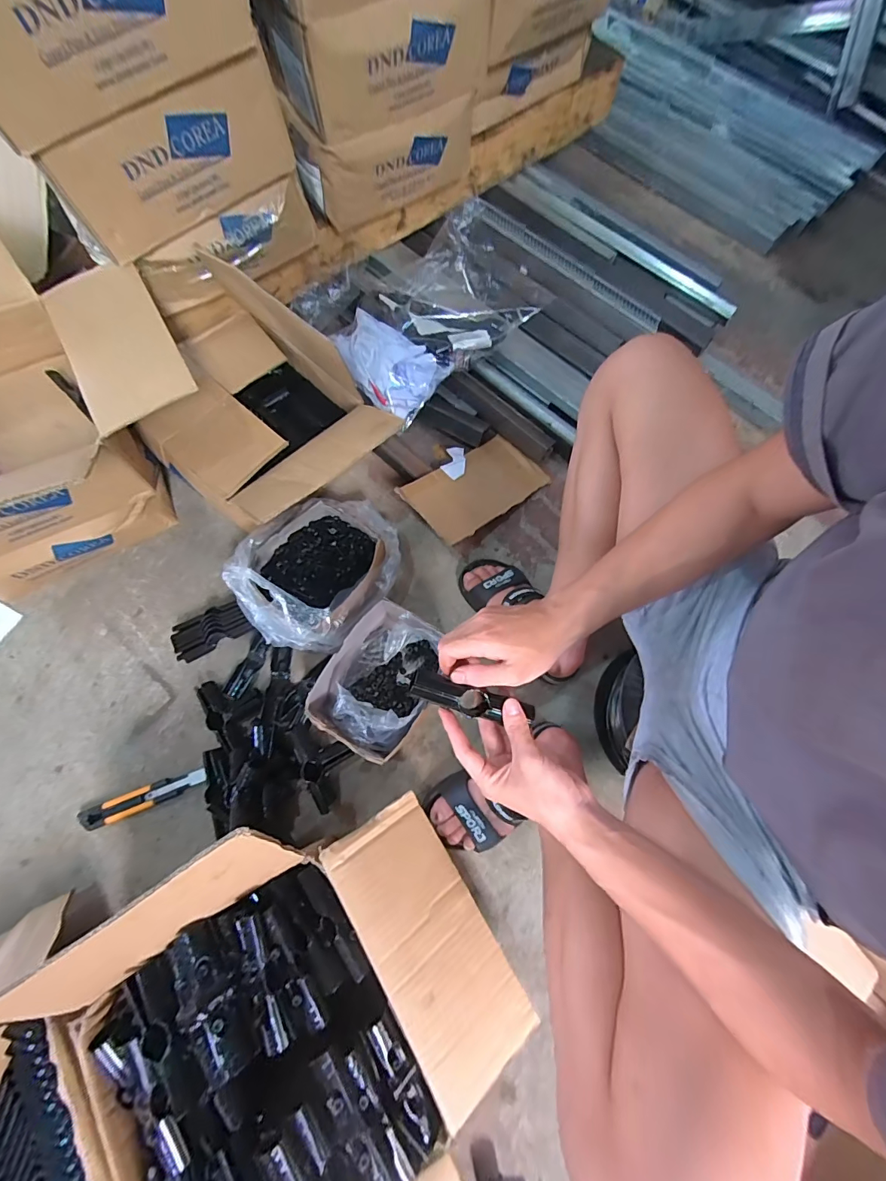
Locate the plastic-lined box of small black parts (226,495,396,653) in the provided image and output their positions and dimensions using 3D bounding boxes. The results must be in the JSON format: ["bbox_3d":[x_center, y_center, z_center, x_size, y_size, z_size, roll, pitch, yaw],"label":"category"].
[{"bbox_3d":[-0.196,-0.032,0.717,0.268,0.125,0.213,-42,78,-15],"label":"plastic-lined box of small black parts"}]

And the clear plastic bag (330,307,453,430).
[{"bbox_3d":[-0.114,-0.433,0.811,0.211,0.096,0.131,37,73,10],"label":"clear plastic bag"}]

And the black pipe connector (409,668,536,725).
[{"bbox_3d":[0.029,0.114,0.453,0.129,0.029,0.031,17,71,-7],"label":"black pipe connector"}]

